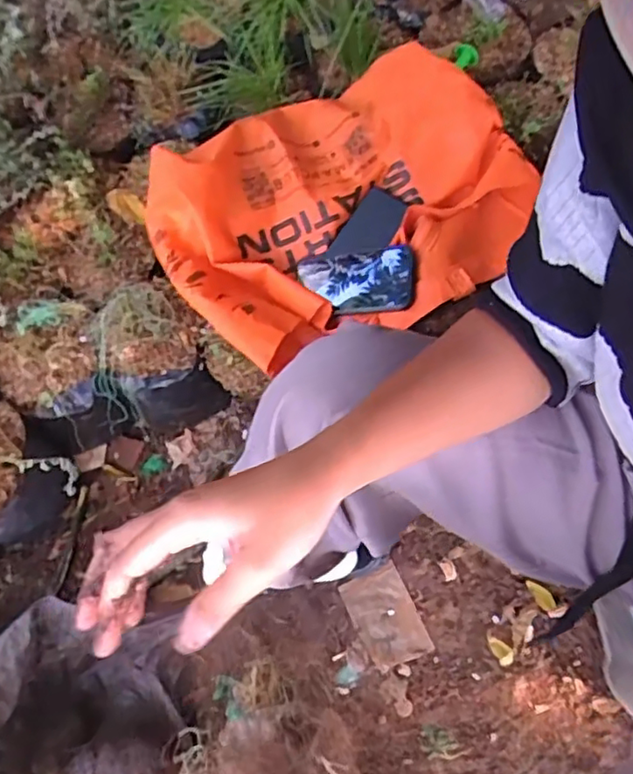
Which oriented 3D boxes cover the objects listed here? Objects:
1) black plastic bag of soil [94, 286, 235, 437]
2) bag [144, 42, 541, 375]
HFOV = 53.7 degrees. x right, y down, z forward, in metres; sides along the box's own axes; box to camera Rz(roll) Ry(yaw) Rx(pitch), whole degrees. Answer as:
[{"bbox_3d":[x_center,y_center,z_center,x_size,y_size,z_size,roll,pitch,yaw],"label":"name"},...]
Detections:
[{"bbox_3d":[-0.205,-0.012,0.824,0.143,0.188,0.119,38,67,21],"label":"black plastic bag of soil"},{"bbox_3d":[0.029,-0.215,0.719,0.401,0.142,0.312,-24,62,-12],"label":"bag"}]

